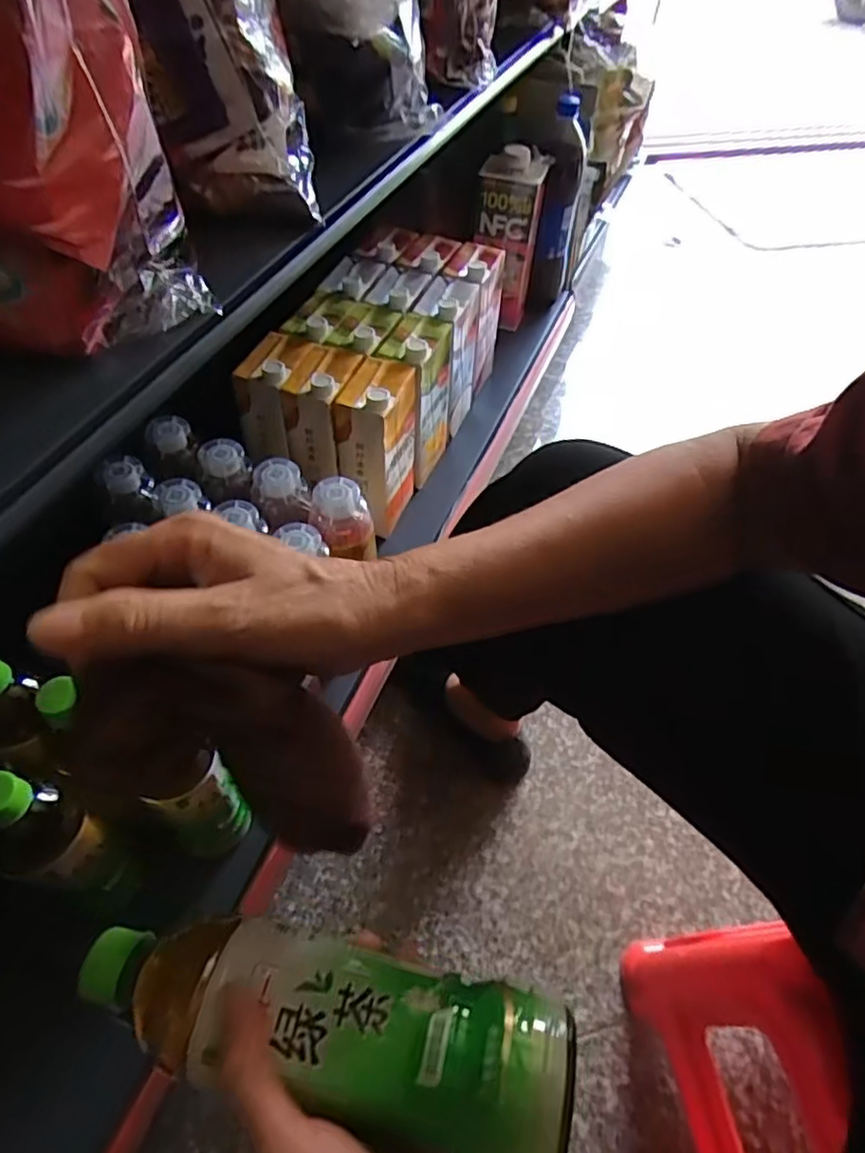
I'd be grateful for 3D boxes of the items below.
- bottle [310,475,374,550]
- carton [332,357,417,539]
[{"bbox_3d":[-0.090,-0.061,0.636,0.056,0.055,0.052,2,53,-2],"label":"bottle"},{"bbox_3d":[-0.065,-0.155,0.773,0.072,0.192,0.103,19,54,10],"label":"carton"}]

